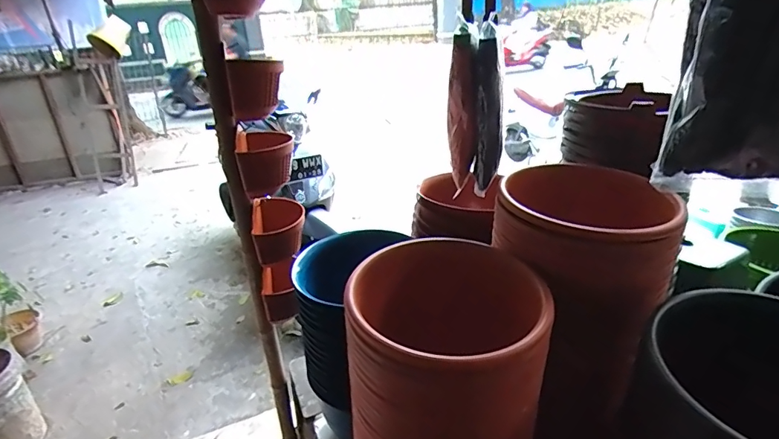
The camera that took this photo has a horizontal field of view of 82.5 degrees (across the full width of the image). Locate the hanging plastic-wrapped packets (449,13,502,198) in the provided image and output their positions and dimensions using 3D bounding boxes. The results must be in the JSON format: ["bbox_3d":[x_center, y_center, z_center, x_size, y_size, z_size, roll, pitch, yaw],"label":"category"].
[{"bbox_3d":[0.155,-0.196,0.815,0.097,0.282,0.061,1,26,10],"label":"hanging plastic-wrapped packets"}]

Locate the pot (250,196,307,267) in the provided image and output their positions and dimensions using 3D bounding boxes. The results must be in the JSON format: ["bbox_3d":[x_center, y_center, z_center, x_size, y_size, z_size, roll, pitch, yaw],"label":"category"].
[{"bbox_3d":[-0.284,0.016,1.146,0.132,0.151,0.122,-10,26,-13],"label":"pot"}]

